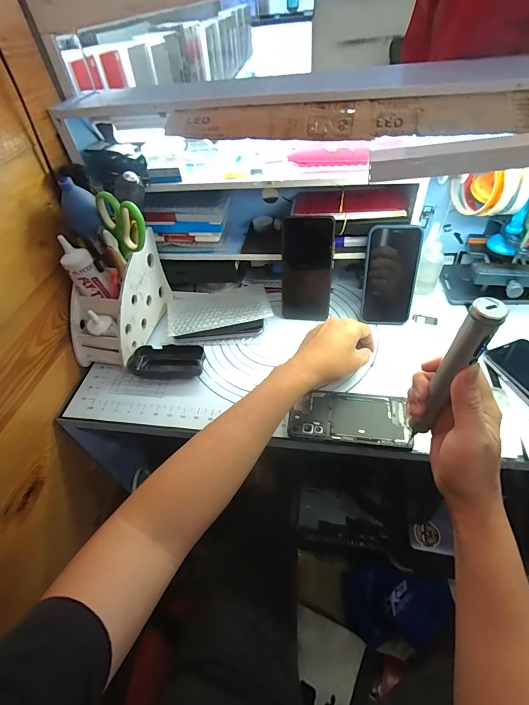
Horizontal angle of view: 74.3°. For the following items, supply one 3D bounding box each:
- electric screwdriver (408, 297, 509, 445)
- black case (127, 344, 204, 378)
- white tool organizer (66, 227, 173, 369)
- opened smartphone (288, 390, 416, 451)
[{"bbox_3d":[0.164,0.034,0.324,0.022,0.197,0.022,35,58,28],"label":"electric screwdriver"},{"bbox_3d":[-0.147,0.011,0.541,0.111,0.025,0.049,2,48,9],"label":"black case"},{"bbox_3d":[-0.229,-0.080,0.553,0.091,0.130,0.181,4,49,10],"label":"white tool organizer"},{"bbox_3d":[0.109,0.083,0.450,0.146,0.007,0.071,4,48,10],"label":"opened smartphone"}]

